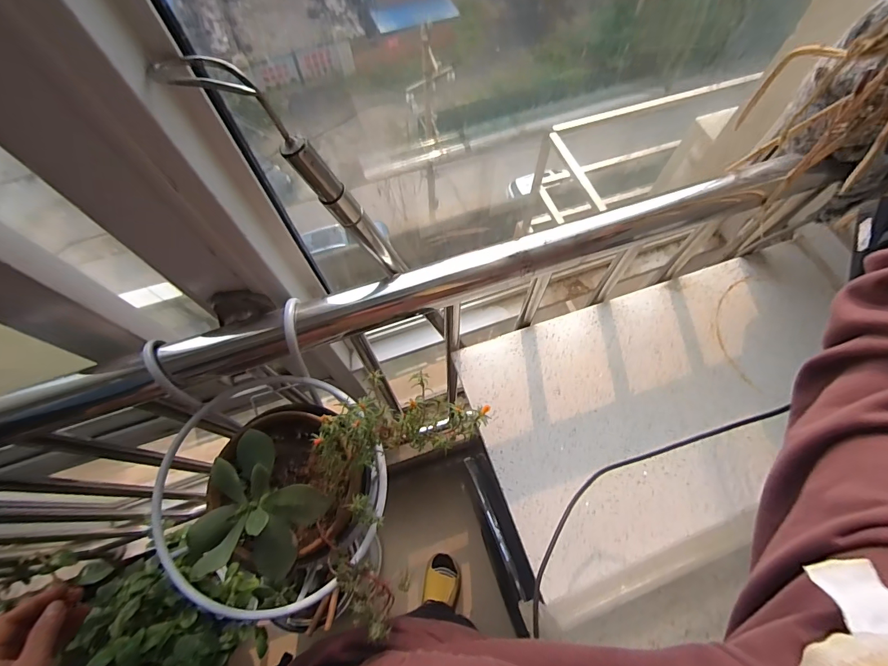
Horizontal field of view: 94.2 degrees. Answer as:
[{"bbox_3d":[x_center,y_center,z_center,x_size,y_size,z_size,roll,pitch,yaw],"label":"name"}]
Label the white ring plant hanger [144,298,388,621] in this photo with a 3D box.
[{"bbox_3d":[-0.167,0.118,0.399,0.201,0.082,0.273,-17,68,-7],"label":"white ring plant hanger"}]

